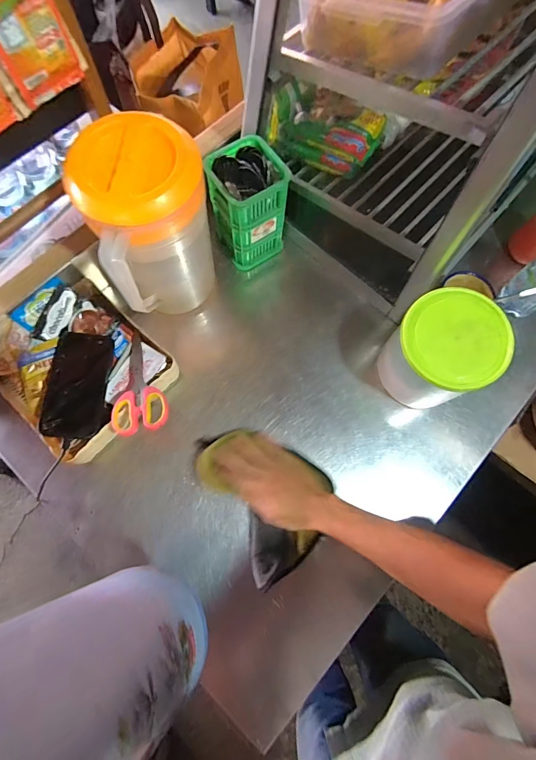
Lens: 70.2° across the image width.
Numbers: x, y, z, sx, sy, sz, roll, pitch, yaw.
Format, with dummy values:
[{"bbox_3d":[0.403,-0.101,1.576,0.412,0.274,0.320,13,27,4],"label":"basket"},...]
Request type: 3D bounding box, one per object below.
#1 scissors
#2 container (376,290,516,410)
[{"bbox_3d":[-0.198,0.000,0.574,0.076,0.014,0.186,-17,51,-6],"label":"scissors"},{"bbox_3d":[0.247,-0.035,0.561,0.129,0.159,0.125,0,73,-1],"label":"container"}]

